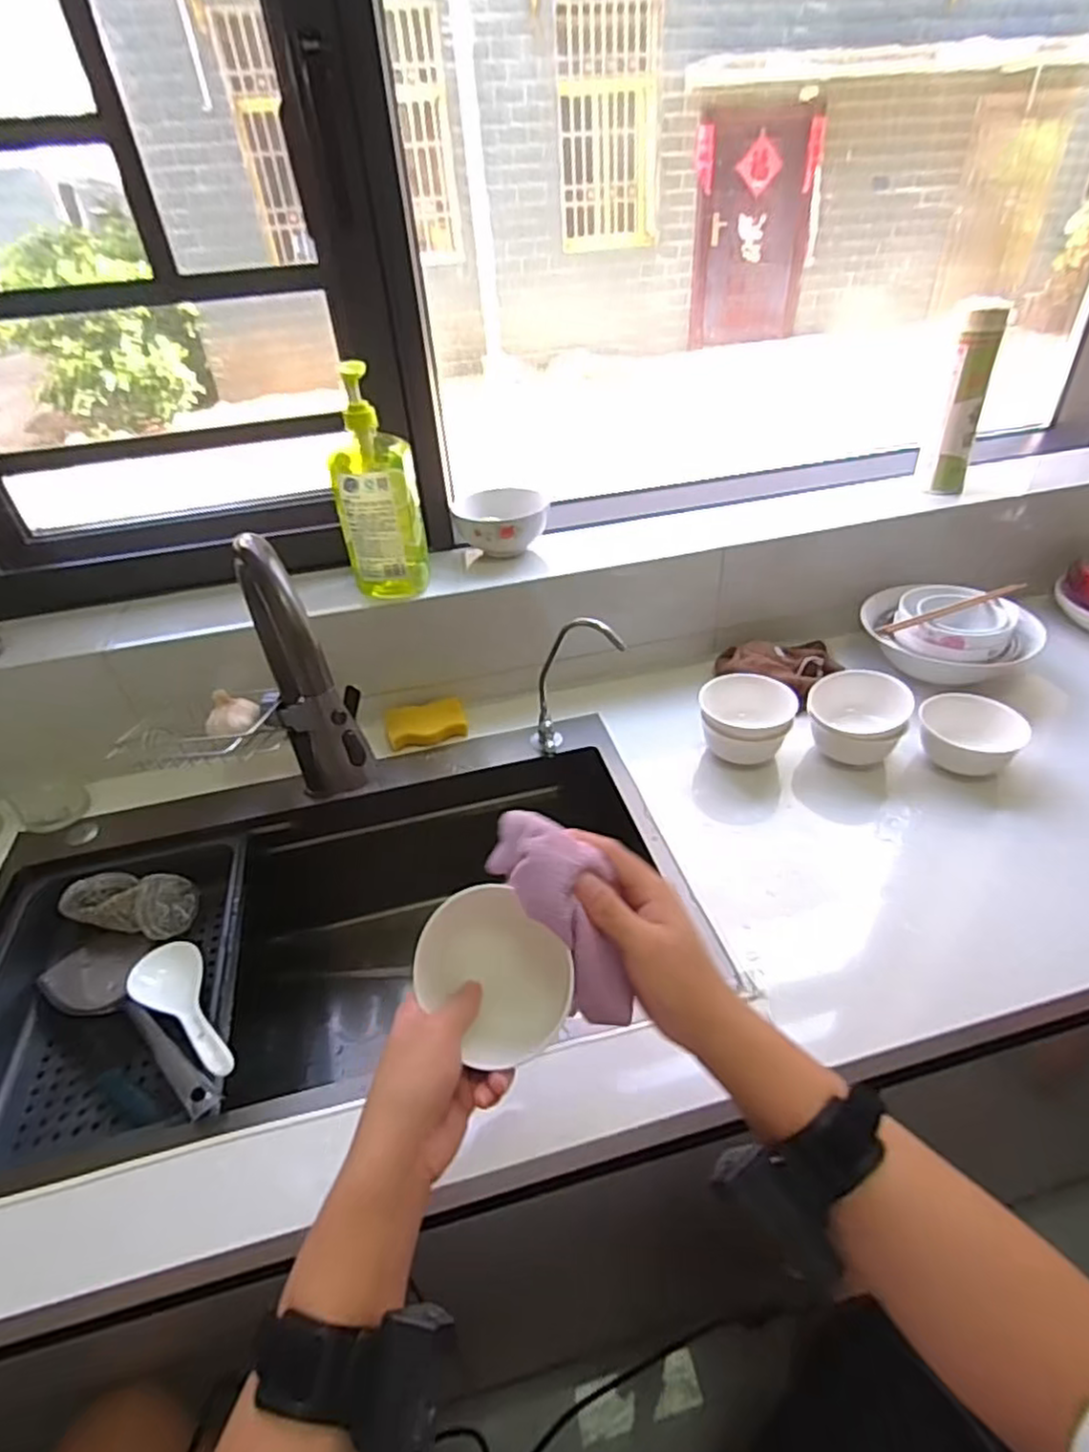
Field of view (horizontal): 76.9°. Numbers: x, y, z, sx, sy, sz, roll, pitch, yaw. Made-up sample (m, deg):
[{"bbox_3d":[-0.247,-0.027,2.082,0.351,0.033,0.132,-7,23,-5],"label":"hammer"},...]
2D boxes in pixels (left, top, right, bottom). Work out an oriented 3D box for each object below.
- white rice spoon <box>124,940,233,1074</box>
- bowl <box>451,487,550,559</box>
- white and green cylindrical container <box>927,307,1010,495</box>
[{"bbox_3d":[-0.360,0.278,0.685,0.066,0.025,0.227,-33,28,-32],"label":"white rice spoon"},{"bbox_3d":[-0.059,-0.285,0.991,0.130,0.078,0.137,-3,37,2],"label":"bowl"},{"bbox_3d":[0.628,-0.478,1.025,0.055,0.240,0.053,14,41,23],"label":"white and green cylindrical container"}]

